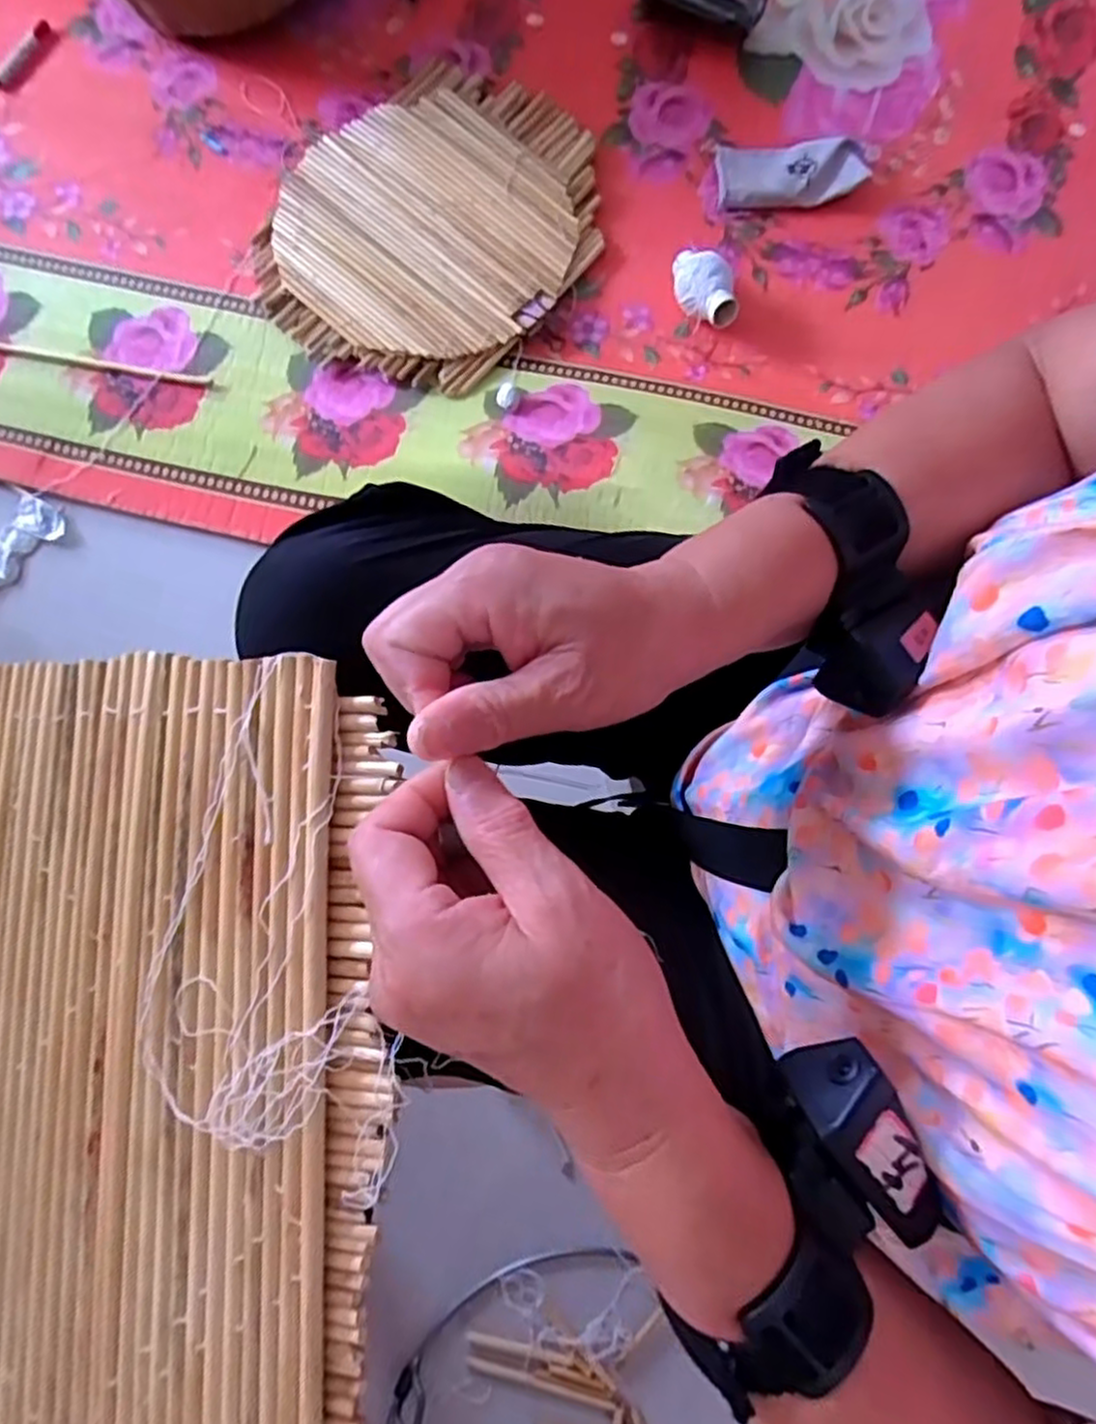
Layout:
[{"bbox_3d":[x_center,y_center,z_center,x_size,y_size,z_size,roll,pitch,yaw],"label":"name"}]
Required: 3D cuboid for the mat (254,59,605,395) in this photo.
[{"bbox_3d":[-0.134,-0.555,0.829,0.337,0.043,0.397,37,82,7],"label":"mat"}]

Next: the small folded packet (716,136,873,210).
[{"bbox_3d":[0.286,-0.631,0.854,0.174,0.033,0.083,-1,79,0],"label":"small folded packet"}]

